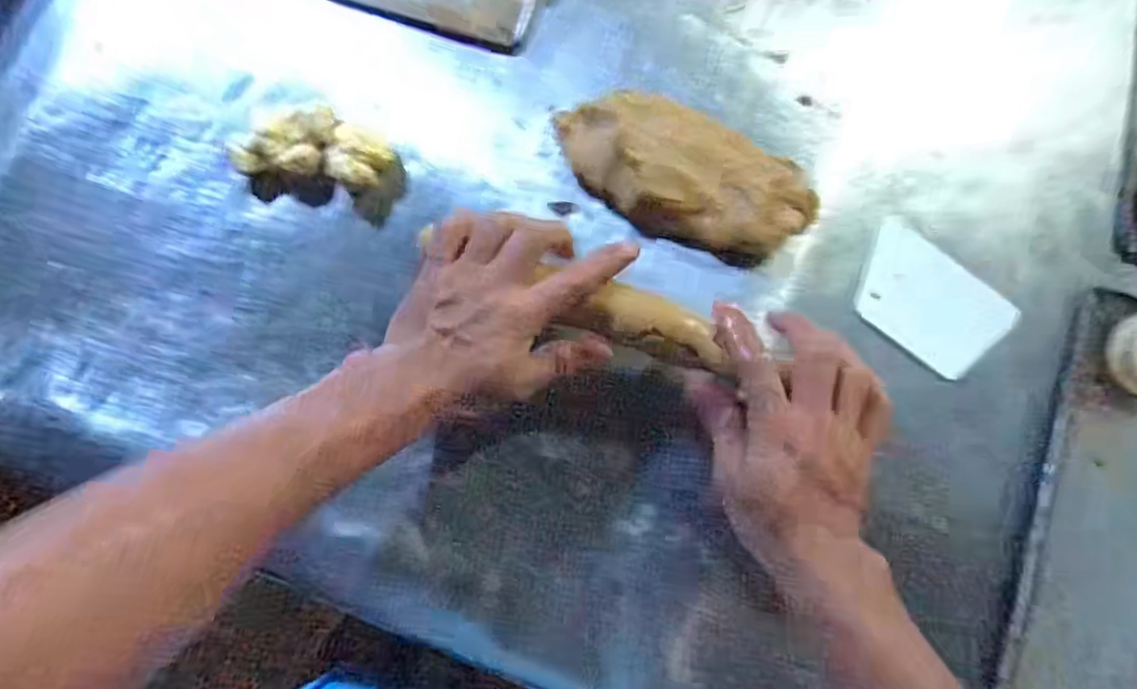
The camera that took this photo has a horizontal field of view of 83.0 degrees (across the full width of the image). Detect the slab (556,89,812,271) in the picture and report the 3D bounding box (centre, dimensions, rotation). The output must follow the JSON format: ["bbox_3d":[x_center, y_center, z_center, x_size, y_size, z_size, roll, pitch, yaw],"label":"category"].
[{"bbox_3d":[0.081,-0.121,0.467,0.197,0.038,0.090,31,81,2],"label":"slab"}]

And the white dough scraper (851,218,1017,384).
[{"bbox_3d":[0.266,-0.032,0.479,0.114,0.007,0.079,39,85,5],"label":"white dough scraper"}]

